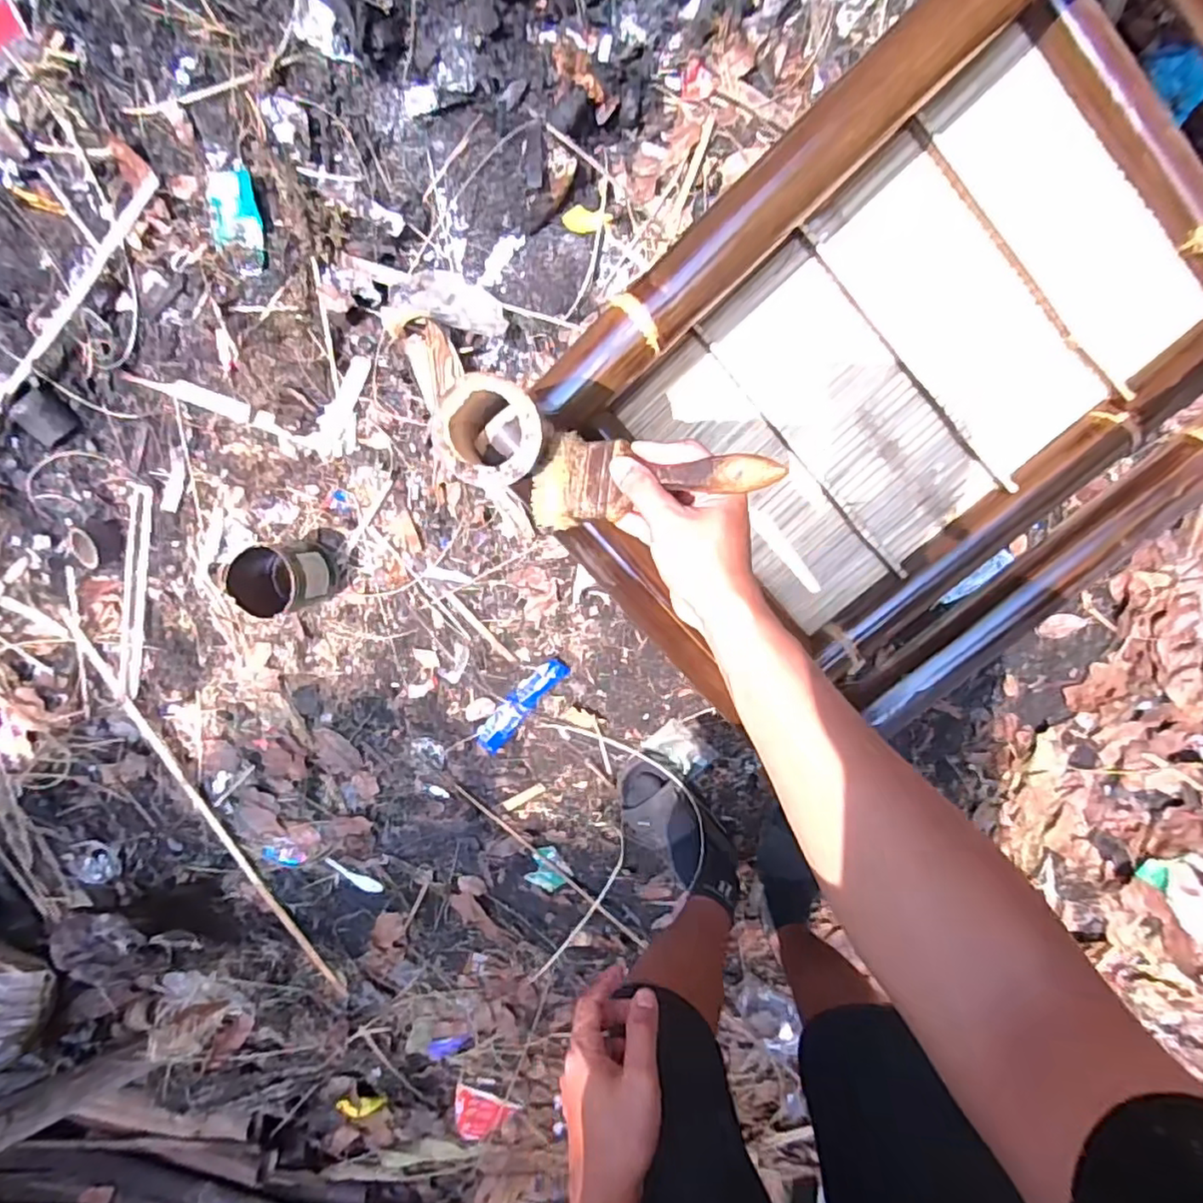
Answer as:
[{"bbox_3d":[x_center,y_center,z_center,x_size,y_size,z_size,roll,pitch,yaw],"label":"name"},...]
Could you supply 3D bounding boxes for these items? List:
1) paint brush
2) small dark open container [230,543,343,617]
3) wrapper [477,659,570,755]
[{"bbox_3d":[0.028,-0.092,0.452,0.201,0.014,0.069,0,93,35],"label":"paint brush"},{"bbox_3d":[-0.454,-0.033,0.930,0.101,0.109,0.101,-1,92,8],"label":"small dark open container"},{"bbox_3d":[-0.128,0.164,1.003,0.045,0.019,0.202,43,109,4],"label":"wrapper"}]

